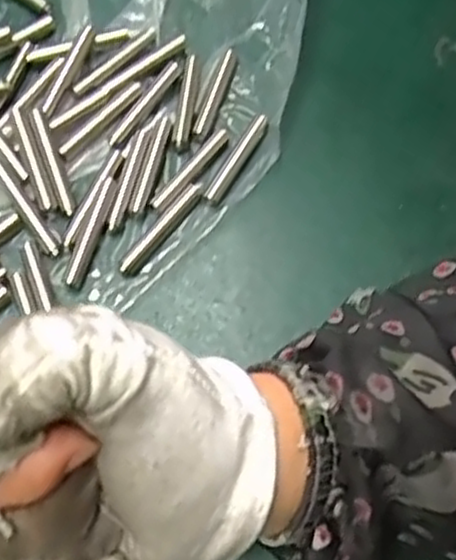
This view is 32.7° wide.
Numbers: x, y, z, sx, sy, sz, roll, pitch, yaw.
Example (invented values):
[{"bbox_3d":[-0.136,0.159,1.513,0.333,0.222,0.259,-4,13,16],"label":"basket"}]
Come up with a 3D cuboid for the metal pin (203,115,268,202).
[{"bbox_3d":[0.004,-0.053,0.343,0.009,0.007,0.048,30,71,15],"label":"metal pin"}]

